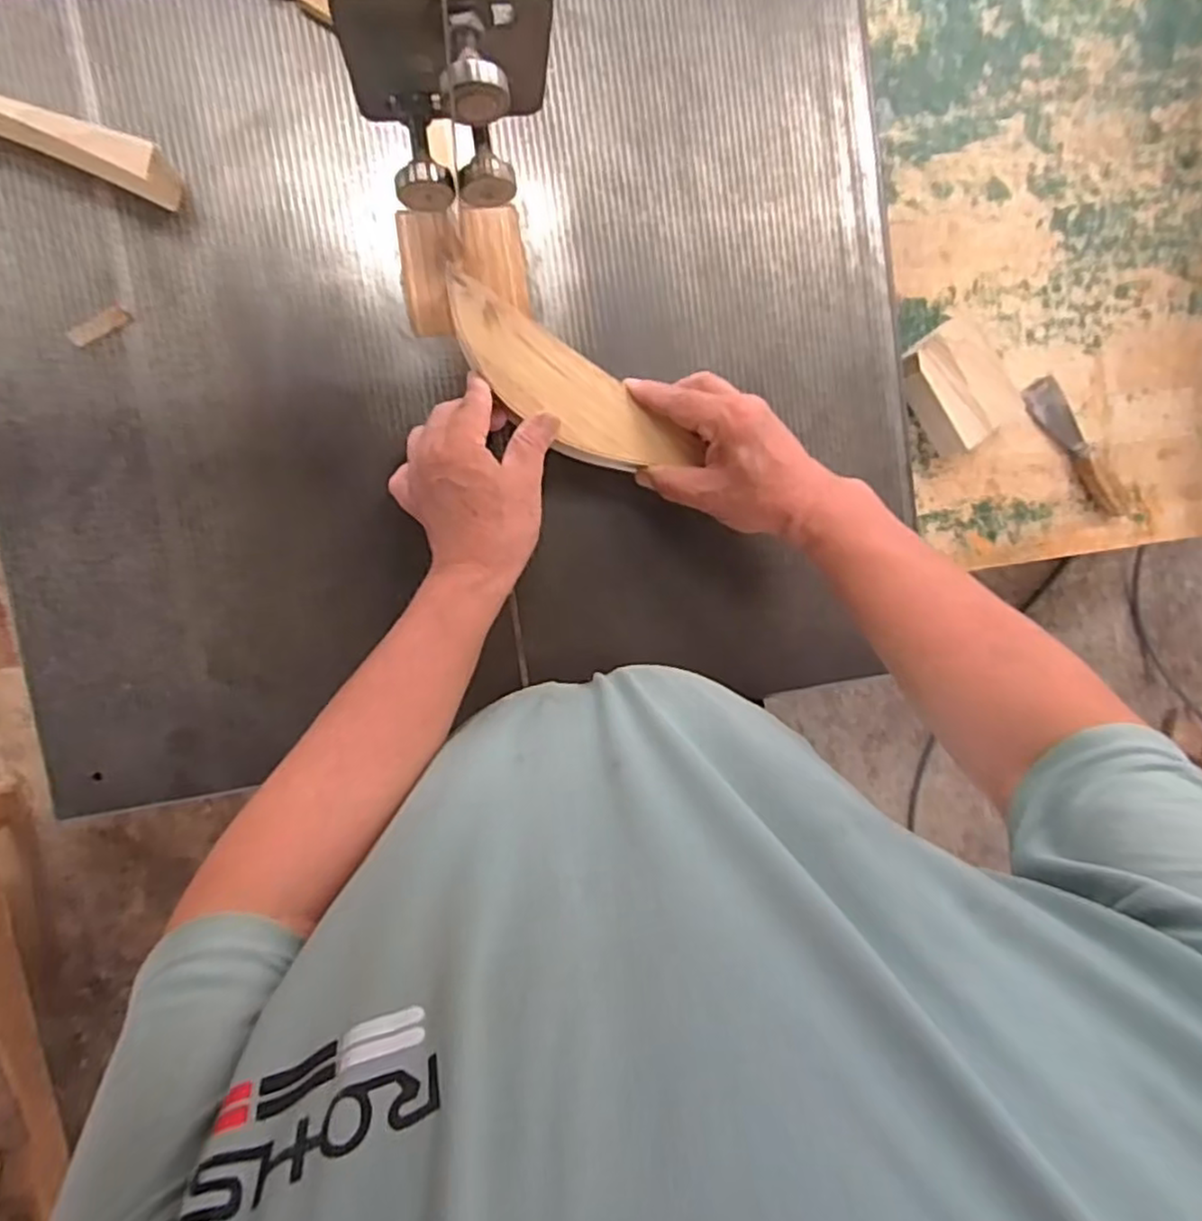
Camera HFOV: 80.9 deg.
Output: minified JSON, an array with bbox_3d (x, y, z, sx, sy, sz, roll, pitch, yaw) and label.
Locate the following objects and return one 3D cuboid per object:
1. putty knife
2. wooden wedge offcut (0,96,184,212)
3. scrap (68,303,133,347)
[{"bbox_3d":[0.484,-0.161,0.711,0.041,0.021,0.166,-36,98,-6],"label":"putty knife"},{"bbox_3d":[-0.367,-0.298,0.426,0.195,0.044,0.026,15,90,-10],"label":"wooden wedge offcut"},{"bbox_3d":[-0.324,-0.185,0.457,0.039,0.004,0.012,-34,97,-6],"label":"scrap"}]

